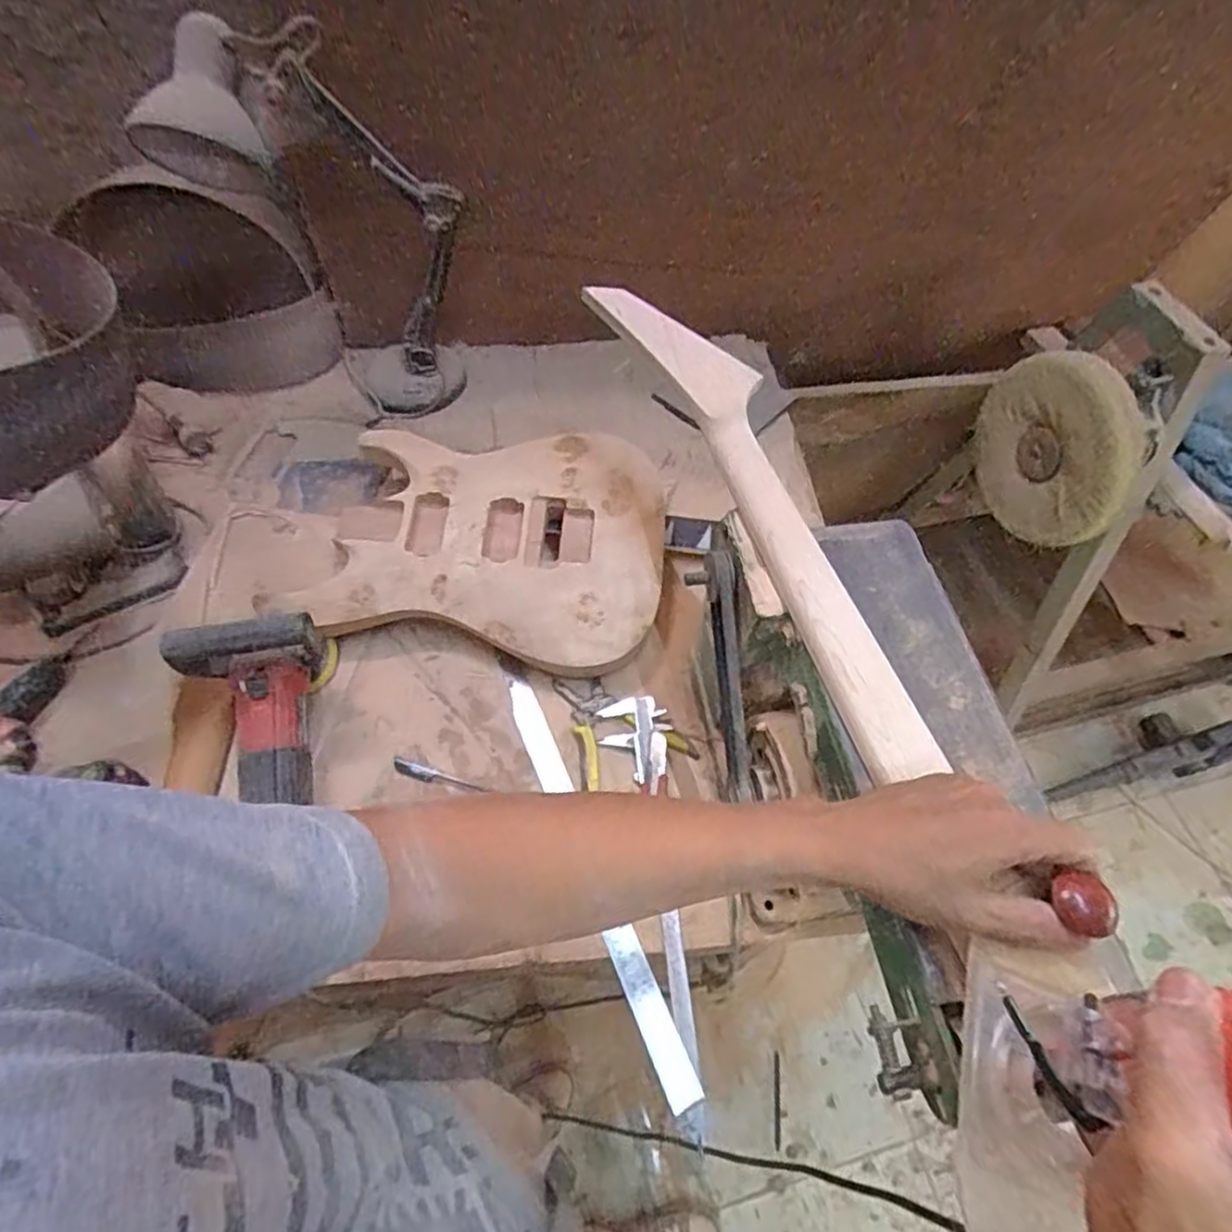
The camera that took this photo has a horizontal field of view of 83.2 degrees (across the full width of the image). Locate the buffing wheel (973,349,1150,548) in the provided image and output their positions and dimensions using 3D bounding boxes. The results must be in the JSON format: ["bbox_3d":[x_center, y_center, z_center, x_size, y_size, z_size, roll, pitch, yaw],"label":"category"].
[{"bbox_3d":[0.624,-0.238,0.988,0.067,0.259,0.241,-15,26,-13],"label":"buffing wheel"}]

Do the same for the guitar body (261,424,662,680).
[{"bbox_3d":[-0.141,-0.098,0.817,0.394,0.037,0.300,10,66,0],"label":"guitar body"}]

